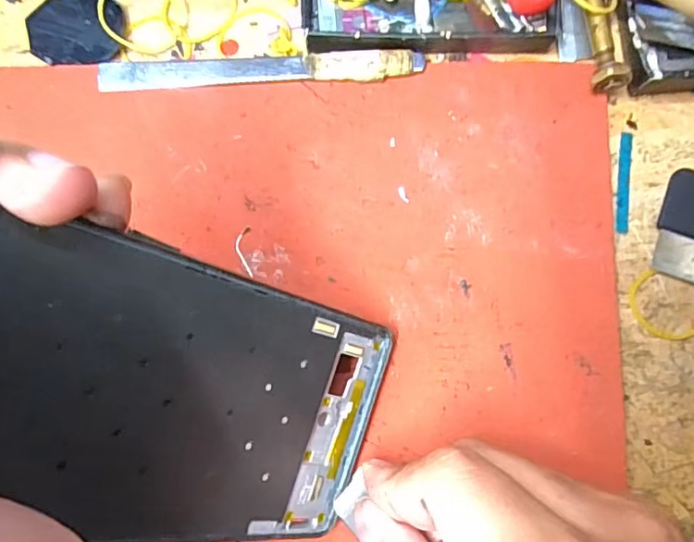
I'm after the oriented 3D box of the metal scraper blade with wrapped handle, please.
[{"bbox_3d":[-0.033,-0.078,0.209,0.123,0.004,0.012,-2,83,2],"label":"metal scraper blade with wrapped handle"}]

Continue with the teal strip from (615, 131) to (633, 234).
[{"bbox_3d":[0.105,-0.034,0.205,0.006,0.004,0.038,6,83,3],"label":"teal strip"}]

